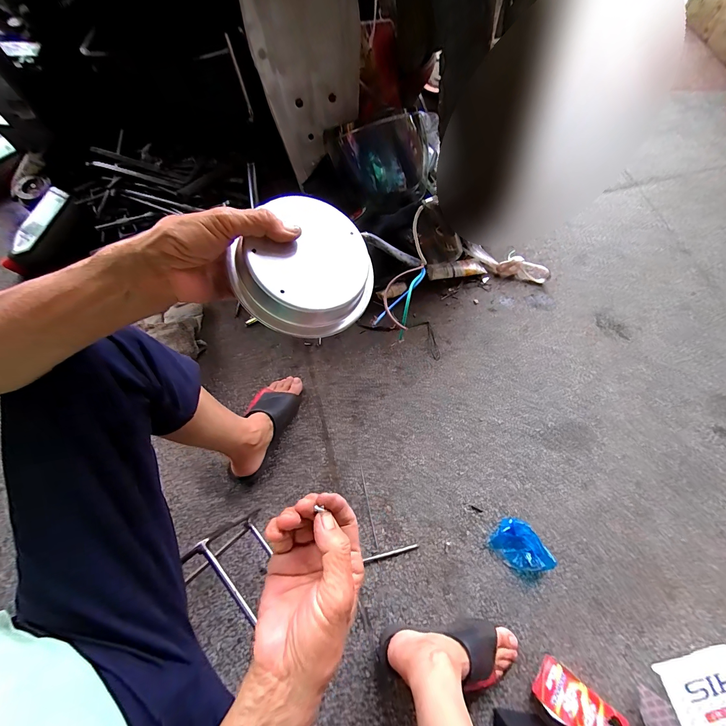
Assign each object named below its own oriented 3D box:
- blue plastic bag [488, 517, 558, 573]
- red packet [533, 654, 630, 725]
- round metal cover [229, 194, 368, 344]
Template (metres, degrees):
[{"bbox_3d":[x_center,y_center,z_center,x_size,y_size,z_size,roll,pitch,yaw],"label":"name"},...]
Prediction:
[{"bbox_3d":[0.310,0.362,0.615,0.081,0.035,0.105,-39,75,-14],"label":"blue plastic bag"},{"bbox_3d":[0.358,0.570,0.524,0.125,0.065,0.069,35,73,11],"label":"red packet"},{"bbox_3d":[-0.061,-0.083,0.286,0.123,0.042,0.123,1,88,-16],"label":"round metal cover"}]

